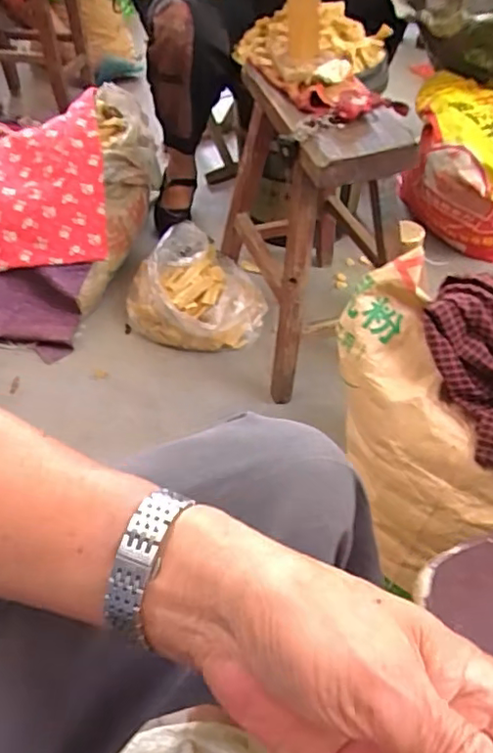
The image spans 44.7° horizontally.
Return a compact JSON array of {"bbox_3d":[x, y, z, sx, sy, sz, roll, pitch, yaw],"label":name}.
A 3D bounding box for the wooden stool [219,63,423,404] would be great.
[{"bbox_3d":[0.120,-0.267,1.005,0.266,0.390,0.356,-15,47,-13],"label":"wooden stool"}]

